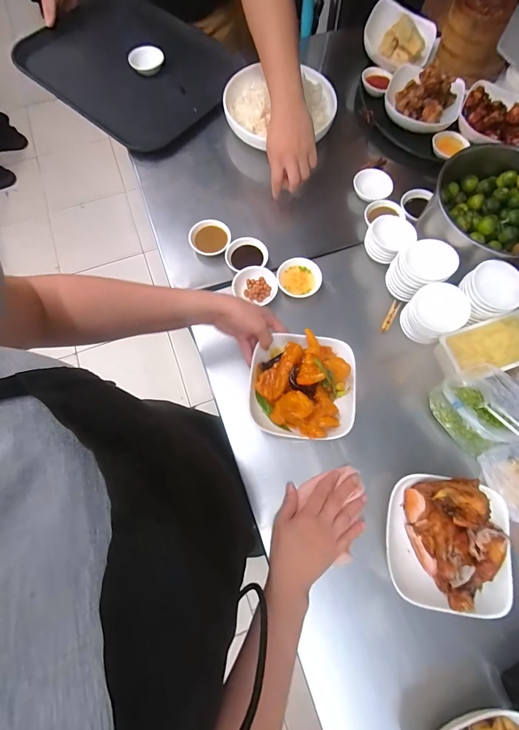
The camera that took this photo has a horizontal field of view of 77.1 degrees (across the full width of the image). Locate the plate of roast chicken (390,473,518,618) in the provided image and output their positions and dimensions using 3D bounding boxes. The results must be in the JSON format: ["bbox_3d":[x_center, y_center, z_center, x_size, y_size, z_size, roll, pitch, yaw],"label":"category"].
[{"bbox_3d":[0.235,0.218,0.404,0.138,0.075,0.151,5,72,3],"label":"plate of roast chicken"}]

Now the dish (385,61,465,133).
[{"bbox_3d":[0.339,-0.555,0.674,0.157,0.058,0.129,28,75,9],"label":"dish"}]

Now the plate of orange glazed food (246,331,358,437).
[{"bbox_3d":[0.062,0.026,0.459,0.148,0.061,0.148,0,72,1],"label":"plate of orange glazed food"}]

